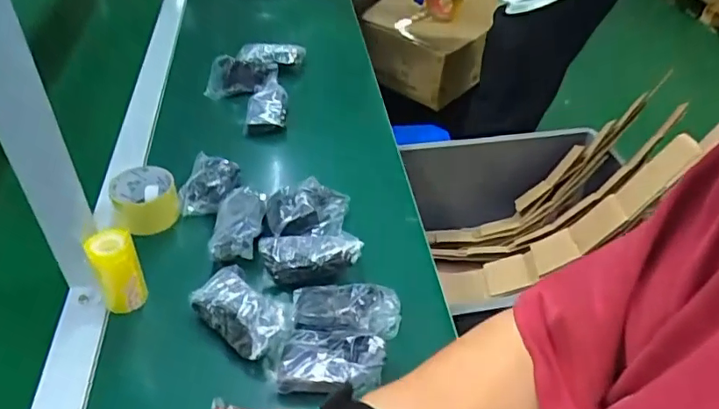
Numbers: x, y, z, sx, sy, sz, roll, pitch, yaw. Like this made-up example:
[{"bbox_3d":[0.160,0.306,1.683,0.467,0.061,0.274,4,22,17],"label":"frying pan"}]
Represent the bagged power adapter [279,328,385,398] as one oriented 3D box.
[{"bbox_3d":[-0.029,0.164,0.583,0.107,0.030,0.062,2,42,-1],"label":"bagged power adapter"}]

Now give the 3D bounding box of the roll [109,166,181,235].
[{"bbox_3d":[-0.292,-0.007,0.754,0.089,0.041,0.096,-17,45,-21],"label":"roll"}]

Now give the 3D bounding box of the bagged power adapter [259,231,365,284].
[{"bbox_3d":[-0.060,0.062,0.698,0.126,0.039,0.065,-6,43,-10],"label":"bagged power adapter"}]

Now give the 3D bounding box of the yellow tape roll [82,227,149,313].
[{"bbox_3d":[-0.273,0.073,0.620,0.047,0.091,0.044,2,42,-1],"label":"yellow tape roll"}]

